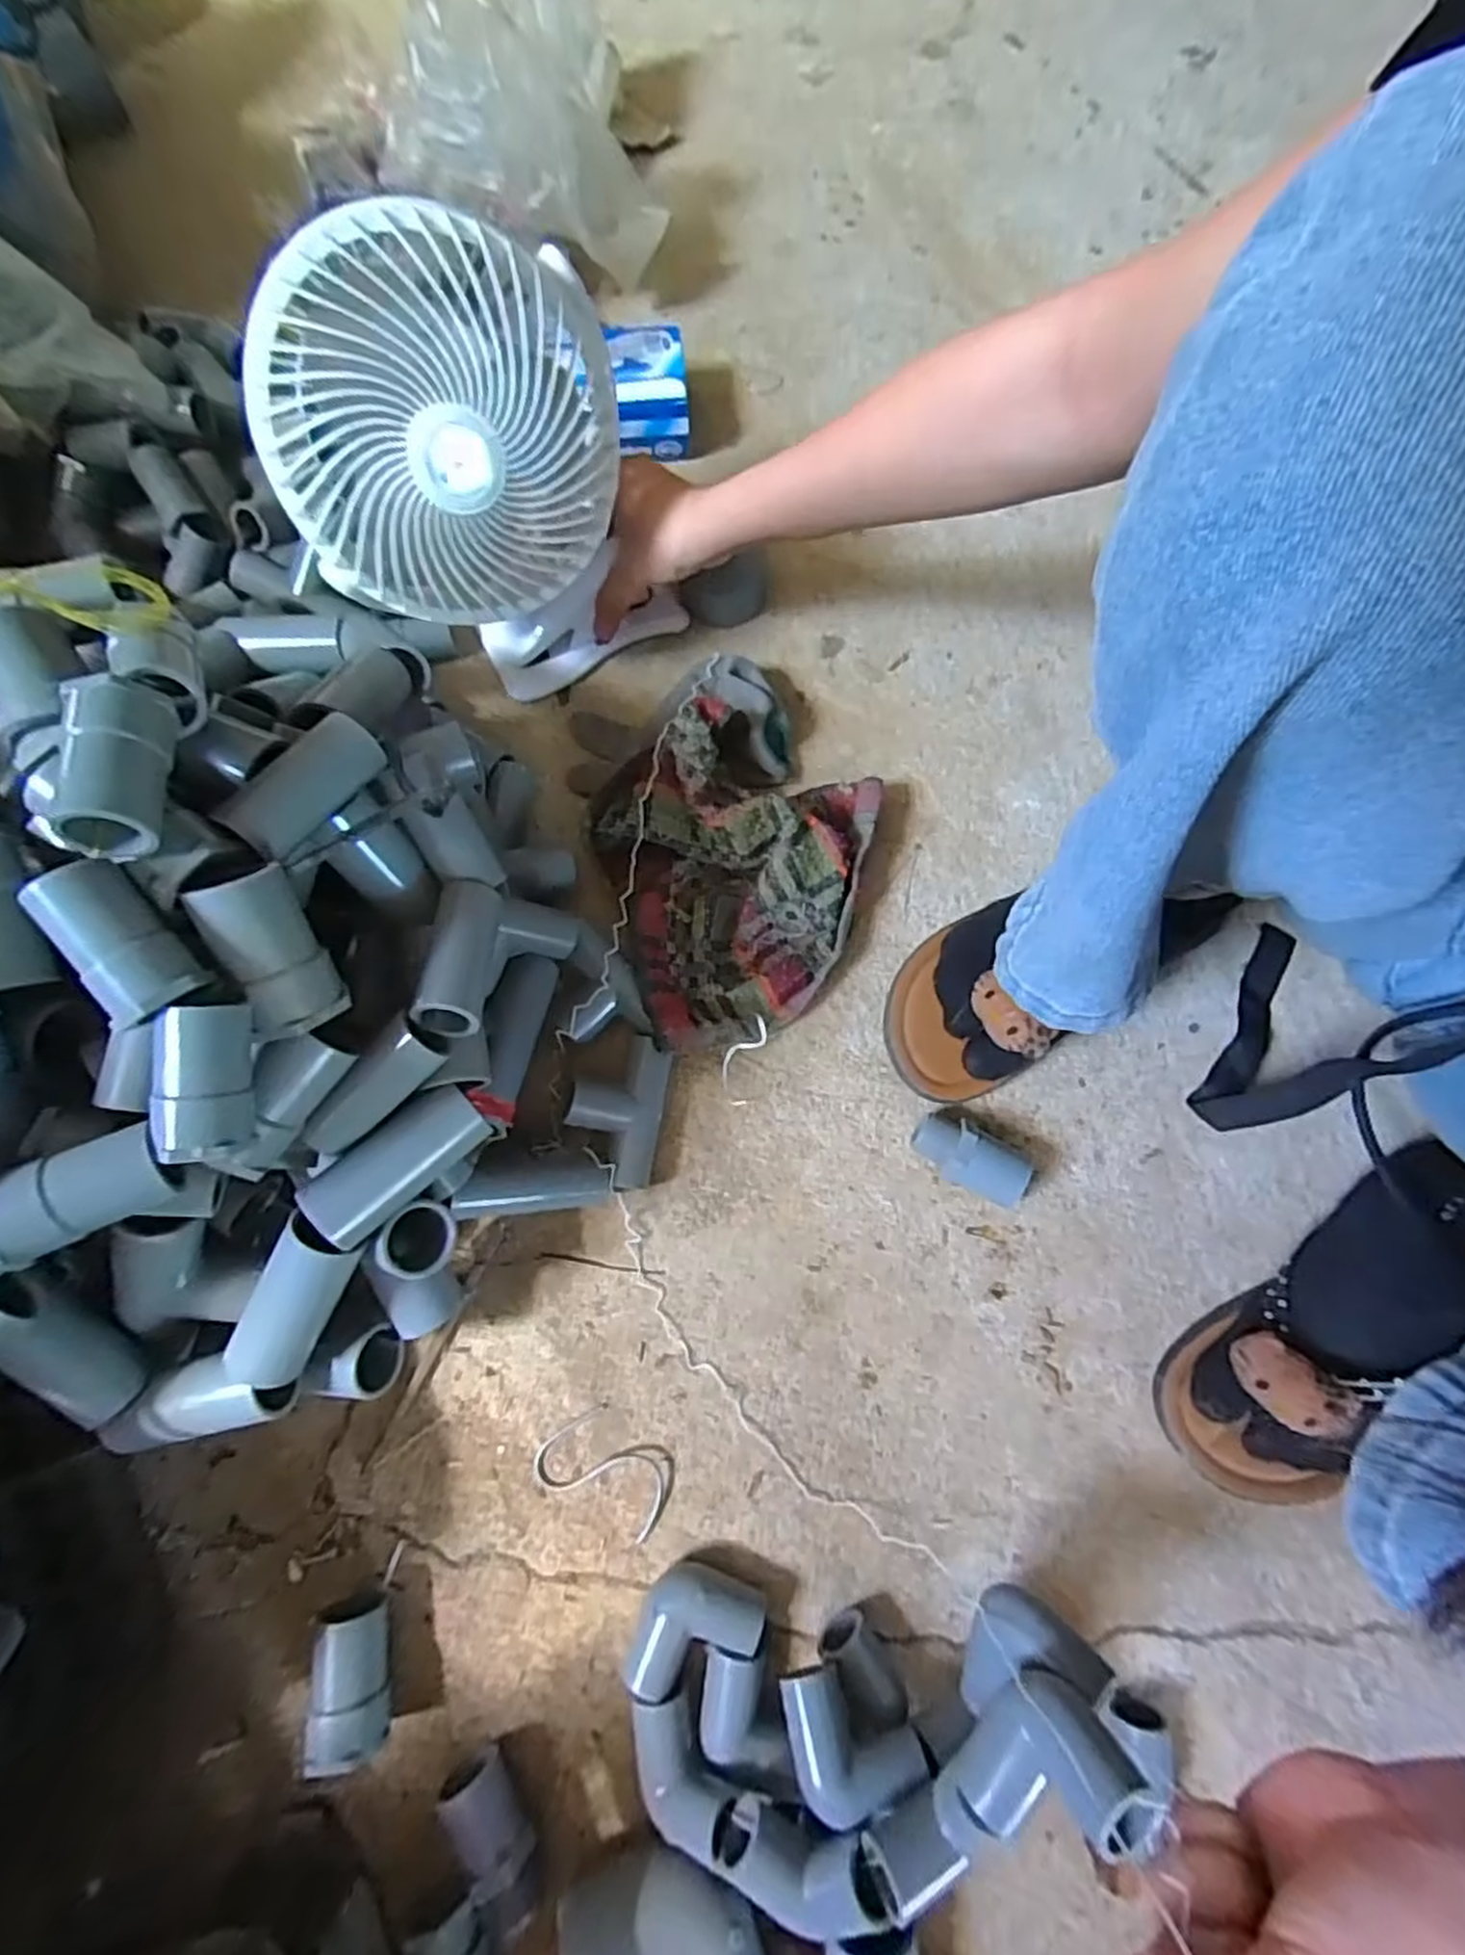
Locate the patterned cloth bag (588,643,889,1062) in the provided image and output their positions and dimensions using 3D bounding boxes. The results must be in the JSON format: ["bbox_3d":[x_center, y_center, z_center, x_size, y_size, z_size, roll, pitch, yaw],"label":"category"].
[{"bbox_3d":[0.004,-0.090,0.489,0.178,0.063,0.239,-18,75,-6],"label":"patterned cloth bag"}]

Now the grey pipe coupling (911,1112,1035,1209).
[{"bbox_3d":[0.137,0.105,0.449,0.067,0.034,0.032,31,76,8],"label":"grey pipe coupling"}]

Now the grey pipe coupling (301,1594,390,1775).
[{"bbox_3d":[-0.187,0.343,0.380,0.035,0.036,0.056,-12,75,-4],"label":"grey pipe coupling"}]

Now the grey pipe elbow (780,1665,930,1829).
[{"bbox_3d":[0.051,0.356,0.356,0.066,0.023,0.044,26,41,14],"label":"grey pipe elbow"}]

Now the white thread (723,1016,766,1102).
[{"bbox_3d":[0.007,0.050,0.476,0.022,0.008,0.056,24,88,6],"label":"white thread"}]

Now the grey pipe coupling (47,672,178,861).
[{"bbox_3d":[-0.202,-0.070,0.251,0.027,0.025,0.056,-3,73,-2],"label":"grey pipe coupling"}]

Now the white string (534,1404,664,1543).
[{"bbox_3d":[-0.069,0.269,0.416,0.070,0.004,0.048,43,78,10],"label":"white string"}]

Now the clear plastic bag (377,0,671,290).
[{"bbox_3d":[-0.158,-0.611,0.561,0.191,0.130,0.119,-17,74,-6],"label":"clear plastic bag"}]

